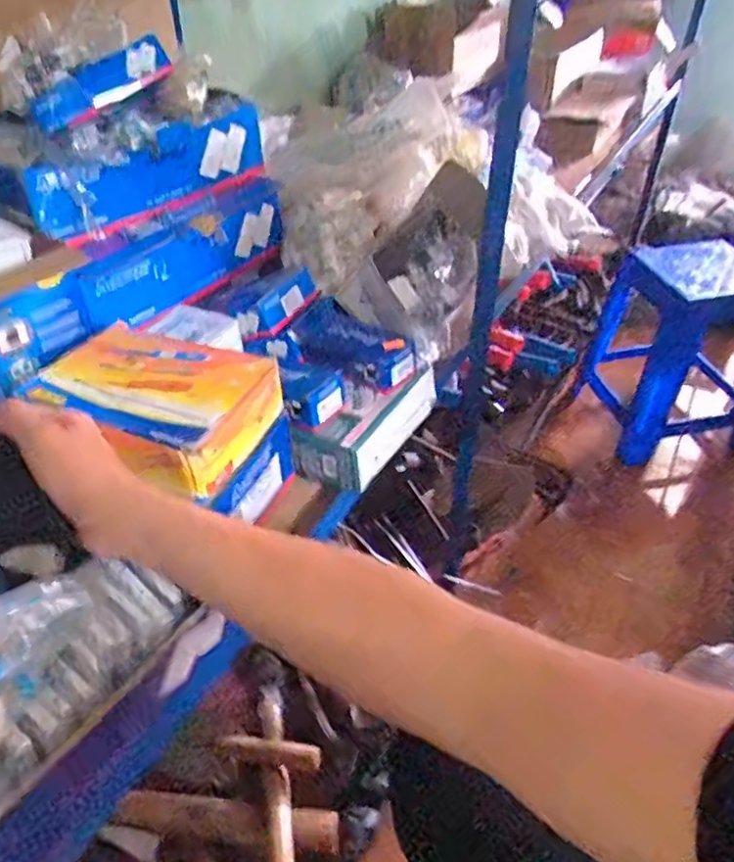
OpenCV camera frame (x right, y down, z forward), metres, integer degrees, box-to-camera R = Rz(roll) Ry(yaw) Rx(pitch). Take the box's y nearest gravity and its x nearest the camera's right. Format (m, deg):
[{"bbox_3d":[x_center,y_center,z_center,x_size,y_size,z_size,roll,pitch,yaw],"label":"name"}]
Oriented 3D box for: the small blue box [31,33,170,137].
[{"bbox_3d":[-0.260,-0.340,0.627,0.046,0.023,0.144,46,73,-2],"label":"small blue box"}]

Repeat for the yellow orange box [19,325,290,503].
[{"bbox_3d":[-0.185,-0.029,0.566,0.189,0.053,0.145,17,45,21],"label":"yellow orange box"}]

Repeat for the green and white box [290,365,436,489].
[{"bbox_3d":[0.011,-0.014,0.662,0.074,0.056,0.169,22,47,25],"label":"green and white box"}]

